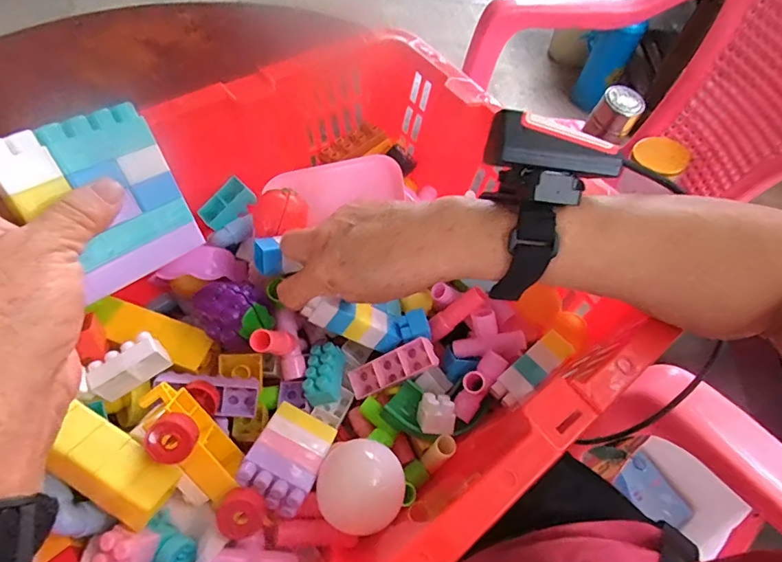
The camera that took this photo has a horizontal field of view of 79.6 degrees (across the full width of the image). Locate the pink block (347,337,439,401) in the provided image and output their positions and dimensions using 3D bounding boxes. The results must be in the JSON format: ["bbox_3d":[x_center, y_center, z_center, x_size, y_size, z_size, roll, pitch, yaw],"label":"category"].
[{"bbox_3d":[0.002,0.070,0.376,0.075,0.013,0.025,-27,58,17],"label":"pink block"}]

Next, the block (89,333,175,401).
[{"bbox_3d":[-0.183,0.059,0.328,0.049,0.024,0.024,-32,65,-22],"label":"block"}]

